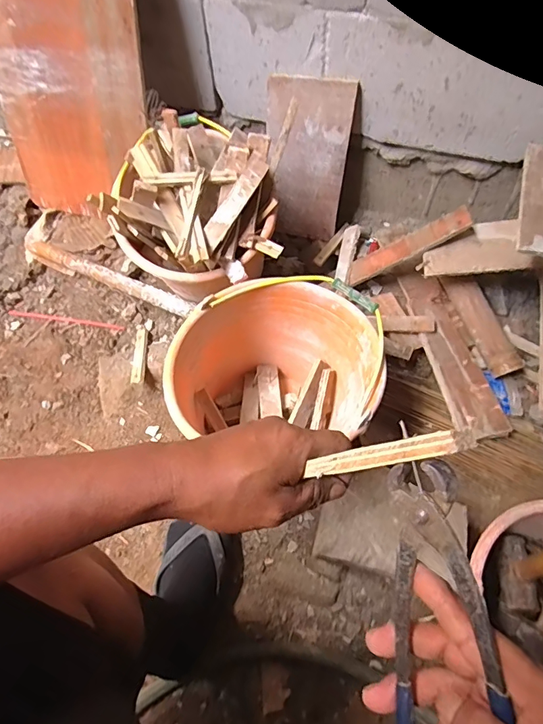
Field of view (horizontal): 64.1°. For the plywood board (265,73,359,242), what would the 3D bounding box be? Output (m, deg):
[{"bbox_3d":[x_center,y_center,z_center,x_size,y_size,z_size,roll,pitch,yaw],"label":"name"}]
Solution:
[{"bbox_3d":[0.070,-0.401,0.887,0.161,0.310,0.016,11,45,8],"label":"plywood board"}]

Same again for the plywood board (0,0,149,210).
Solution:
[{"bbox_3d":[-0.366,-0.551,0.749,0.302,0.617,0.020,15,46,8],"label":"plywood board"}]

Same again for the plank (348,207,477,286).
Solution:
[{"bbox_3d":[0.262,-0.225,0.852,0.246,0.015,0.053,-24,57,33],"label":"plank"}]

